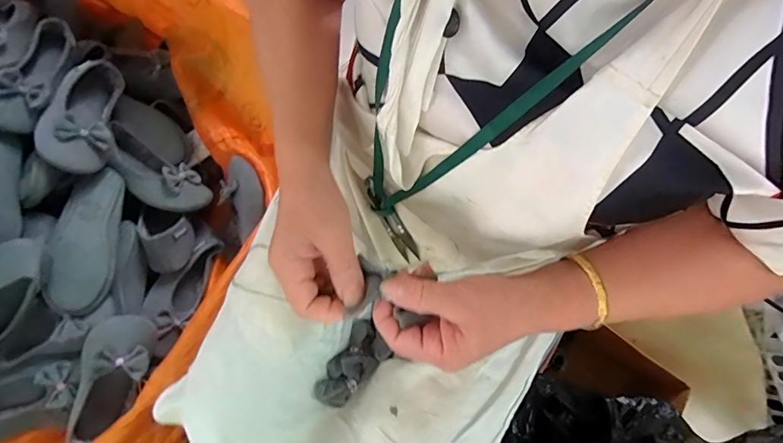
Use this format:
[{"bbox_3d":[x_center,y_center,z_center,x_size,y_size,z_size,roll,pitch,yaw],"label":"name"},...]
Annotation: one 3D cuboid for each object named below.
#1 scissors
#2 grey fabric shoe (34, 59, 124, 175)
[{"bbox_3d":[0.001,-0.001,0.450,0.101,0.024,0.011,58,42,-17],"label":"scissors"},{"bbox_3d":[-0.518,-0.183,0.732,0.078,0.079,0.213,-5,59,-2],"label":"grey fabric shoe"}]

